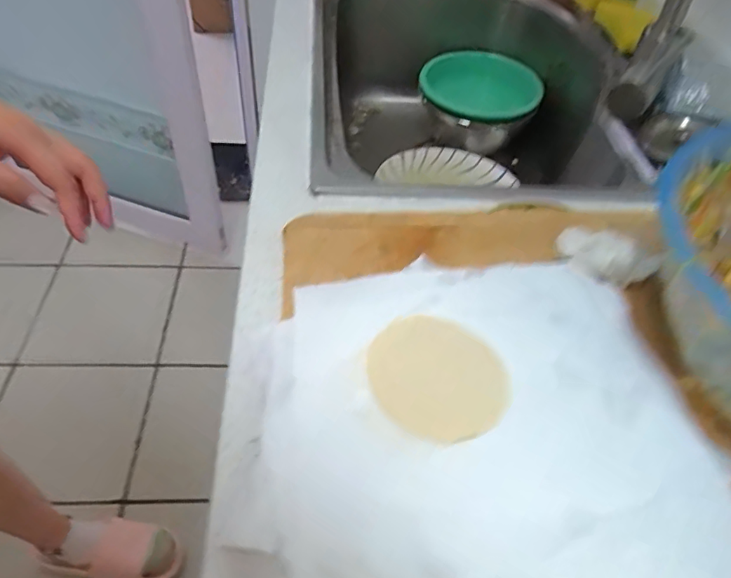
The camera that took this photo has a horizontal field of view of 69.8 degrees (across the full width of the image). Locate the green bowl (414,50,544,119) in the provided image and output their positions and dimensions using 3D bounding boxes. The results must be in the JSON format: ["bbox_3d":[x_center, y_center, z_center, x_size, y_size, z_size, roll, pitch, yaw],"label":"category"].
[{"bbox_3d":[0.183,-0.322,0.849,0.186,0.059,0.203,2,49,-3],"label":"green bowl"}]

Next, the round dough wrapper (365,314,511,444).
[{"bbox_3d":[0.042,0.051,0.310,0.082,0.004,0.075,2,54,-3],"label":"round dough wrapper"}]

